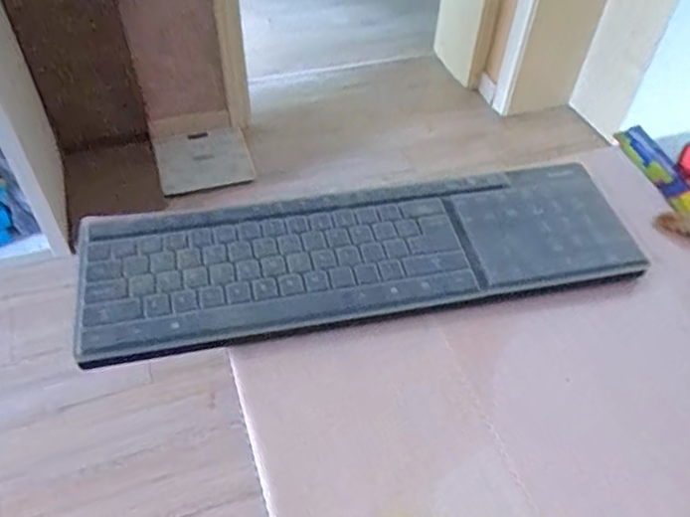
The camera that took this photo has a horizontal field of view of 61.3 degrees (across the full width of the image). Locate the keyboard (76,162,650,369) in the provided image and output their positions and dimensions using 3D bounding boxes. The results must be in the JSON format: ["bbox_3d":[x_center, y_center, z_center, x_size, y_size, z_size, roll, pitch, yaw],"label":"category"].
[{"bbox_3d":[0.017,-0.008,0.451,0.416,0.020,0.121,-7,49,-10],"label":"keyboard"}]

